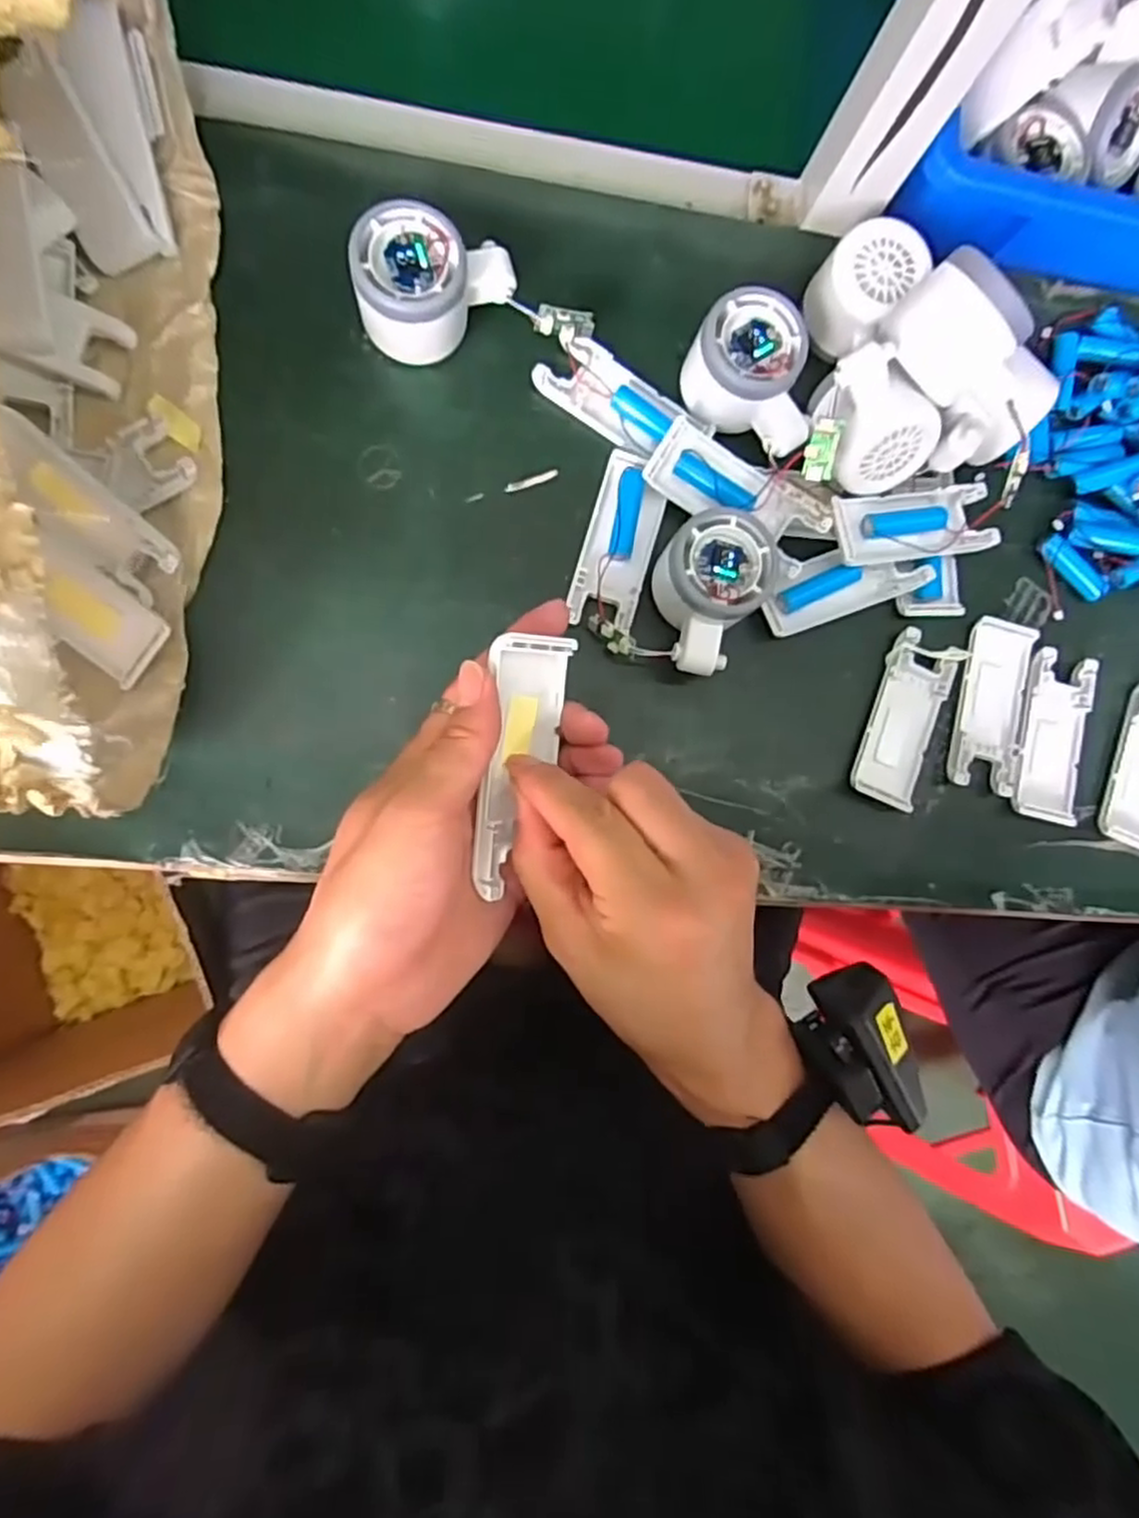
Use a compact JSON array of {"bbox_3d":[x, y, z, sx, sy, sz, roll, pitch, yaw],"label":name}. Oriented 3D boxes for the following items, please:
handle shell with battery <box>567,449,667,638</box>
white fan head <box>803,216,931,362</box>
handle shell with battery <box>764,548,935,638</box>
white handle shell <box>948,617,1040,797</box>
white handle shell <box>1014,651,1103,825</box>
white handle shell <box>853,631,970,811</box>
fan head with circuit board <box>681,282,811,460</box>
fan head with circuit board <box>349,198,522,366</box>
[{"bbox_3d":[0.029,-0.123,0.417,0.038,0.010,0.101,17,86,-7],"label":"handle shell with battery"},{"bbox_3d":[0.164,-0.265,0.418,0.054,0.042,0.060,34,84,-5],"label":"white fan head"},{"bbox_3d":[0.158,-0.102,0.430,0.100,0.026,0.035,-20,90,-8],"label":"handle shell with battery"},{"bbox_3d":[0.256,-0.032,0.442,0.041,0.011,0.102,13,86,-7],"label":"white handle shell"},{"bbox_3d":[0.295,-0.014,0.448,0.043,0.009,0.103,12,86,-7],"label":"white handle shell"},{"bbox_3d":[0.198,-0.022,0.432,0.041,0.014,0.102,22,85,-6],"label":"white handle shell"},{"bbox_3d":[0.104,-0.211,0.412,0.079,0.046,0.057,42,83,-4],"label":"fan head with circuit board"},{"bbox_3d":[-0.071,-0.249,0.391,0.078,0.049,0.057,6,87,-7],"label":"fan head with circuit board"}]

